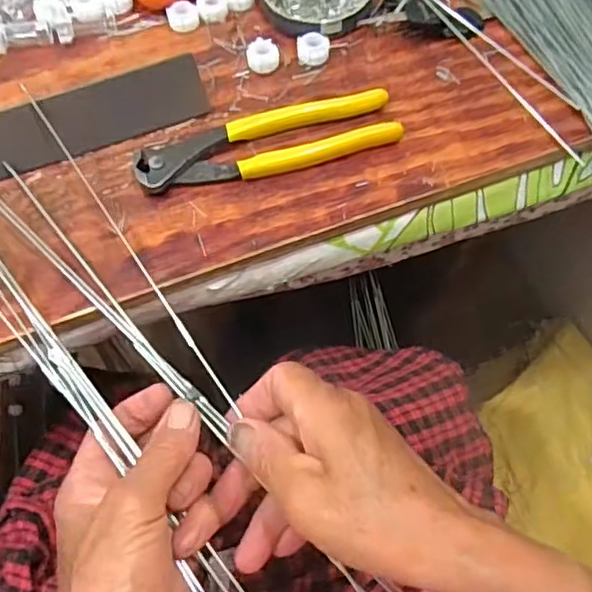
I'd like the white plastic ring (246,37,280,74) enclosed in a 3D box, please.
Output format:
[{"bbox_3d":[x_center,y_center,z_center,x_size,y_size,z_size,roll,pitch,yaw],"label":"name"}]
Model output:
[{"bbox_3d":[-0.022,-0.163,0.422,0.022,0.013,0.019,-5,64,-3],"label":"white plastic ring"}]

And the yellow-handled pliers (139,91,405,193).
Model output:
[{"bbox_3d":[-0.017,-0.097,0.390,0.163,0.014,0.044,-16,65,-8],"label":"yellow-handled pliers"}]

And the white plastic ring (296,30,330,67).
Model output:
[{"bbox_3d":[0.012,-0.171,0.427,0.022,0.010,0.024,0,64,0],"label":"white plastic ring"}]

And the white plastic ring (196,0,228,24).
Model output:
[{"bbox_3d":[-0.060,-0.206,0.444,0.021,0.011,0.019,-11,64,-6],"label":"white plastic ring"}]

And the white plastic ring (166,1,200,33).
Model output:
[{"bbox_3d":[-0.080,-0.198,0.441,0.022,0.010,0.021,0,64,0],"label":"white plastic ring"}]

